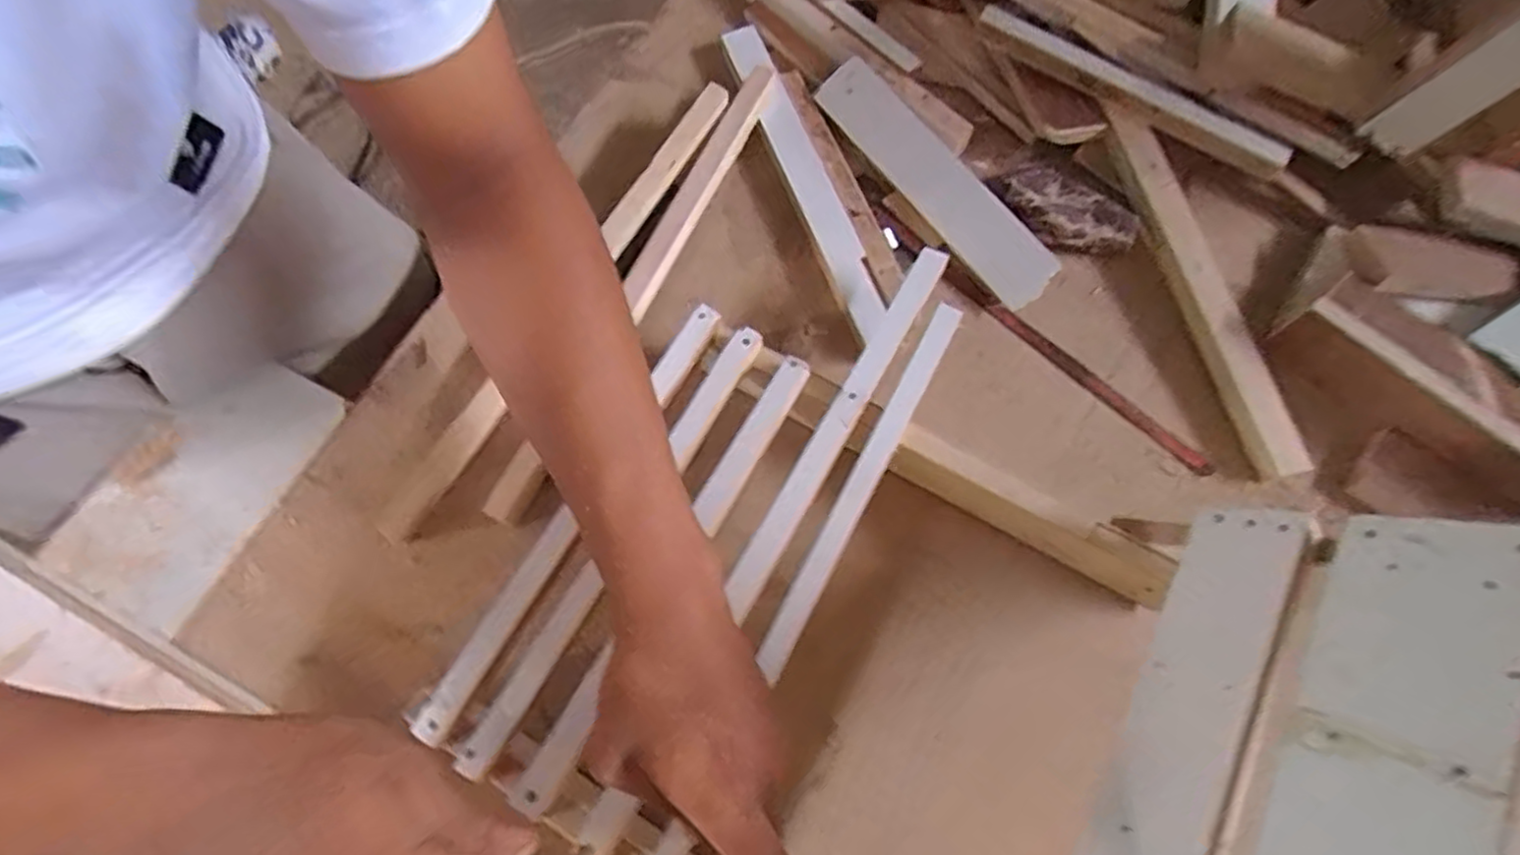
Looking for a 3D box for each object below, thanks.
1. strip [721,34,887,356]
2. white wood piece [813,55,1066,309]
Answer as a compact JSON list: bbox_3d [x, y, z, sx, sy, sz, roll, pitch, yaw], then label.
[{"bbox_3d":[0.033,-0.203,0.537,0.030,0.012,0.312,-19,71,-6],"label":"strip"},{"bbox_3d":[0.130,-0.196,0.534,0.048,0.014,0.251,-42,69,16],"label":"white wood piece"}]

